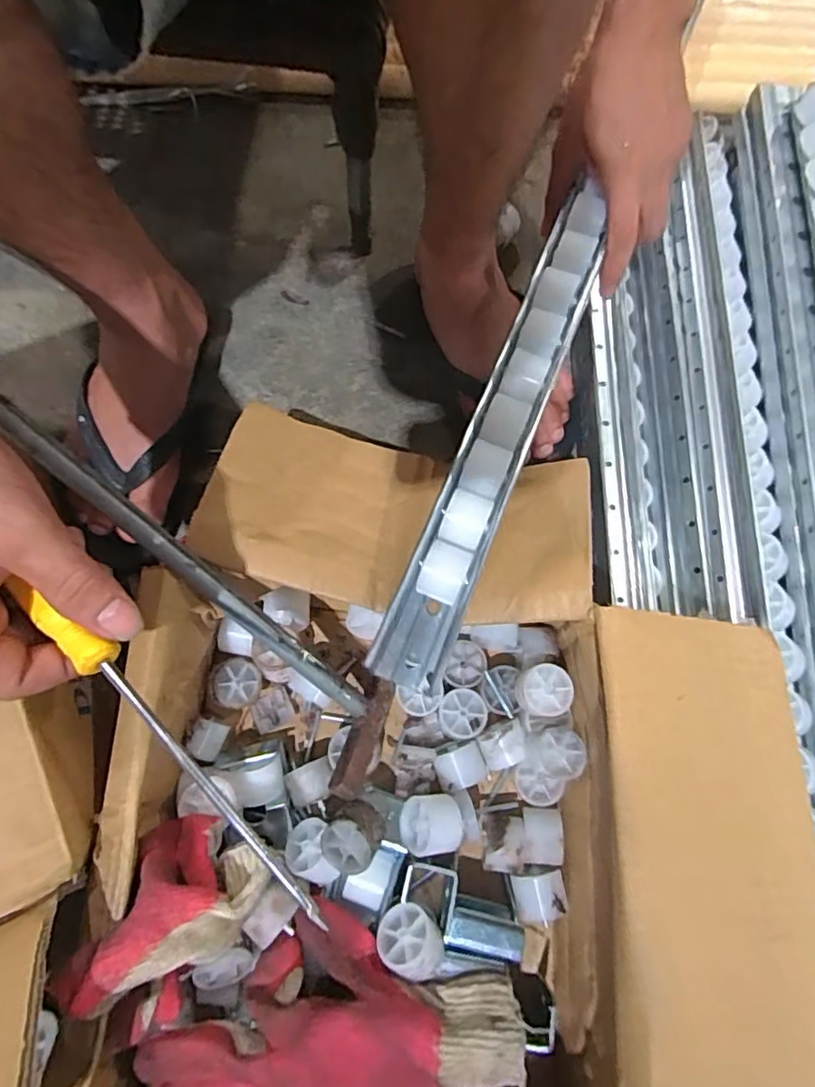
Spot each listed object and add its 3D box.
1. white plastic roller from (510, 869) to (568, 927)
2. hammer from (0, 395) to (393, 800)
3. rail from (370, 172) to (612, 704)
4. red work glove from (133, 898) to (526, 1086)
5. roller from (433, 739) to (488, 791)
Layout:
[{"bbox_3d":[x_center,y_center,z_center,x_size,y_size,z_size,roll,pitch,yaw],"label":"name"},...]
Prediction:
[{"bbox_3d":[0.087,0.235,0.378,0.032,0.034,0.029,-6,75,-3],"label":"white plastic roller"},{"bbox_3d":[-0.123,0.033,0.351,0.065,0.069,0.300,-47,109,-12],"label":"hammer"},{"bbox_3d":[0.063,-0.078,0.369,0.045,0.036,0.352,22,79,5],"label":"rail"},{"bbox_3d":[-0.039,0.275,0.321,0.209,0.042,0.108,4,75,0],"label":"red work glove"},{"bbox_3d":[0.037,0.159,0.405,0.034,0.027,0.029,-17,76,-5],"label":"roller"}]

